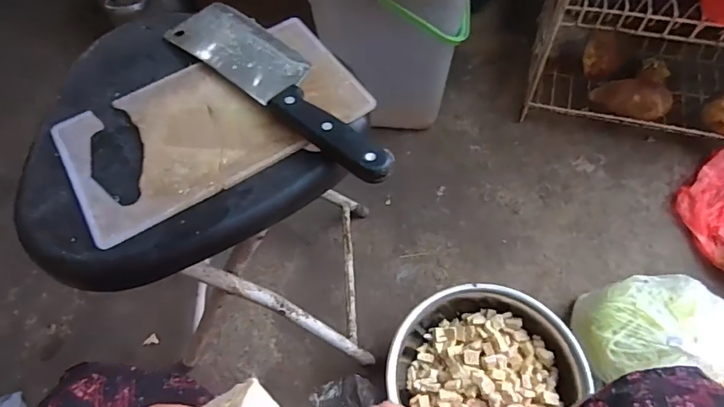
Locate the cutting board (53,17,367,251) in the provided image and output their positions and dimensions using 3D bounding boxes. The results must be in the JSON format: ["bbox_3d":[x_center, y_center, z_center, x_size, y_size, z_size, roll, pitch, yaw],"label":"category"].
[{"bbox_3d":[-0.124,-0.072,0.385,0.237,0.010,0.137,-31,63,-14],"label":"cutting board"}]

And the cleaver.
[{"bbox_3d":[-0.071,-0.111,0.395,0.276,0.022,0.067,37,69,22],"label":"cleaver"}]

